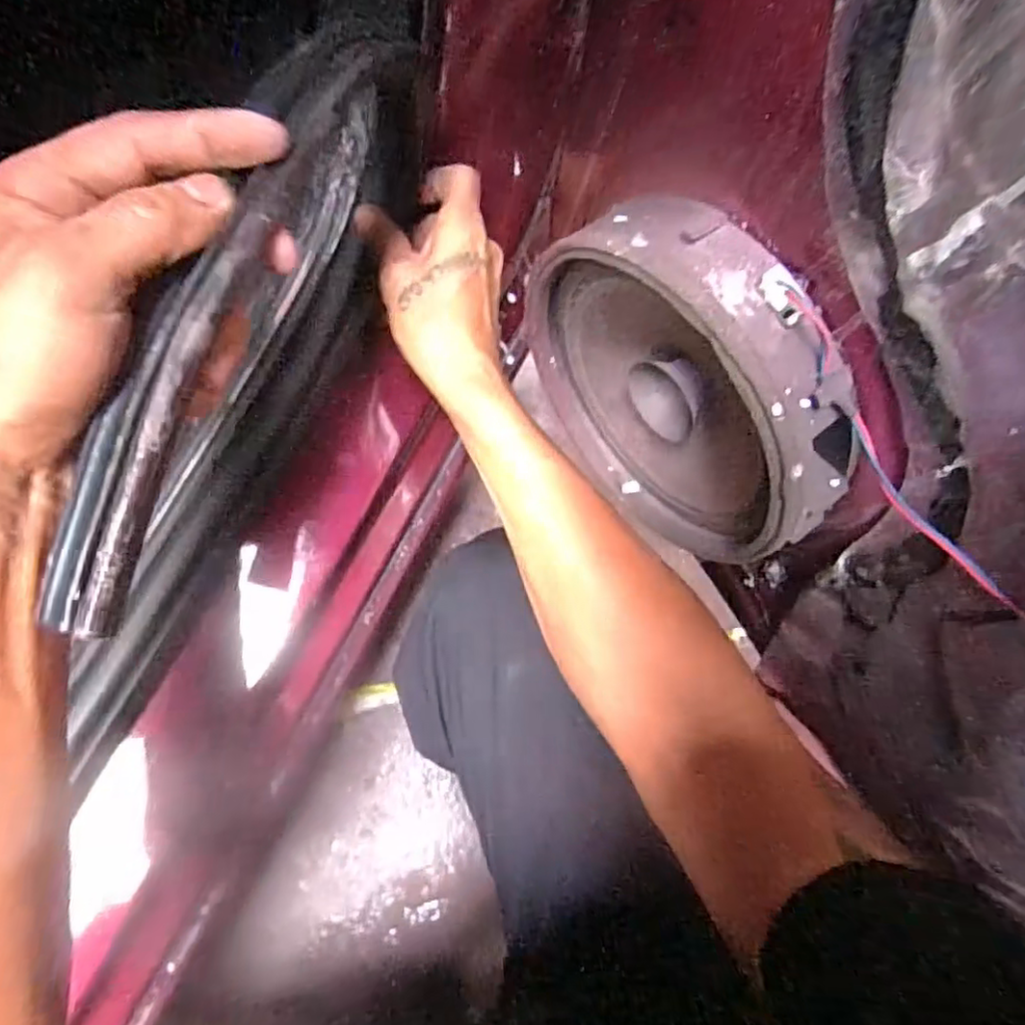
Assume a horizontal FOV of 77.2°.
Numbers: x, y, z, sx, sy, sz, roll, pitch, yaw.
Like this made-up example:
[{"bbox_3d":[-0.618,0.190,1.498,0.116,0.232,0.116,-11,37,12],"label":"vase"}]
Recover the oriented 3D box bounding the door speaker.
[{"bbox_3d":[0.074,-0.054,0.294,0.049,0.157,0.159,-37,86,-9],"label":"door speaker"}]

